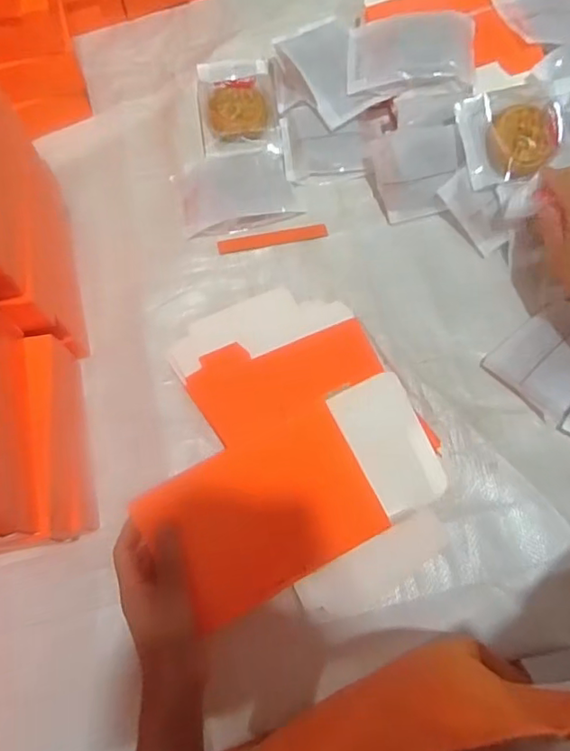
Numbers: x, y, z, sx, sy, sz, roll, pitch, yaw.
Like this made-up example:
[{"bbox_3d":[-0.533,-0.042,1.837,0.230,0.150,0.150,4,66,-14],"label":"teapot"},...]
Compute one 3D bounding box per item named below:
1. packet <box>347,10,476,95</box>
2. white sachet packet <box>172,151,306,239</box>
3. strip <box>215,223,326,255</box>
[{"bbox_3d":[0.138,-0.353,0.618,0.135,0.017,0.100,3,77,8],"label":"packet"},{"bbox_3d":[-0.054,-0.201,0.622,0.122,0.013,0.091,-15,72,-4],"label":"white sachet packet"},{"bbox_3d":[-0.013,-0.147,0.612,0.117,0.004,0.016,-11,81,-5],"label":"strip"}]

